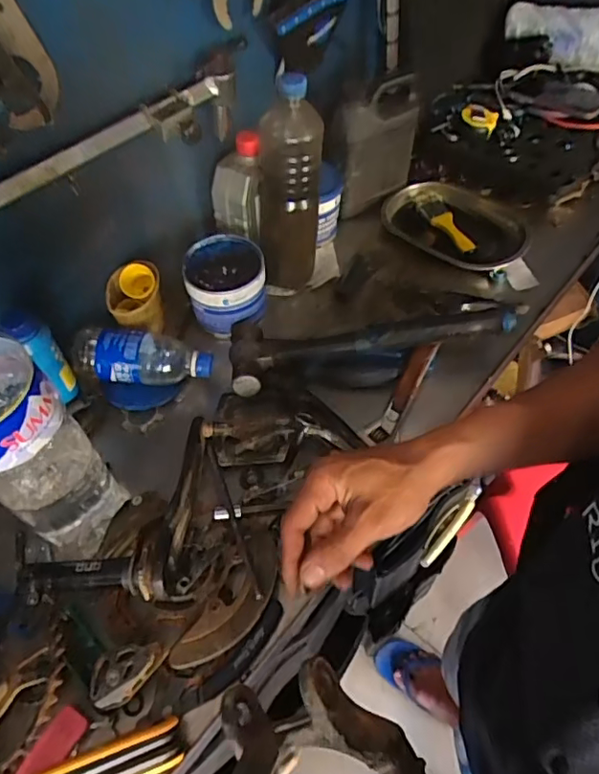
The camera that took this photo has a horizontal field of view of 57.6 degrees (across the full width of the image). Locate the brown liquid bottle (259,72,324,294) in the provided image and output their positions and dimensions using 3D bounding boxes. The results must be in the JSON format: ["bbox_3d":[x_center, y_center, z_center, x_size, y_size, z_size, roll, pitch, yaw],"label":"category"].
[{"bbox_3d":[-0.012,-0.237,0.684,0.074,0.278,0.066,0,55,3],"label":"brown liquid bottle"}]

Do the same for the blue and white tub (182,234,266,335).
[{"bbox_3d":[-0.095,-0.134,0.715,0.101,0.074,0.103,-6,55,-2],"label":"blue and white tub"}]

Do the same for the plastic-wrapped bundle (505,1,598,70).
[{"bbox_3d":[0.479,-0.597,0.926,0.246,0.092,0.043,15,57,13],"label":"plastic-wrapped bundle"}]

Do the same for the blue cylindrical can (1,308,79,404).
[{"bbox_3d":[-0.289,-0.035,0.614,0.051,0.133,0.043,23,59,18],"label":"blue cylindrical can"}]

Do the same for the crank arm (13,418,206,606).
[{"bbox_3d":[-0.180,0.111,0.558,0.156,0.047,0.205,-2,55,1],"label":"crank arm"}]

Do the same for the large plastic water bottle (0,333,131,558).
[{"bbox_3d":[-0.237,0.046,0.478,0.086,0.319,0.094,-32,59,-18],"label":"large plastic water bottle"}]

